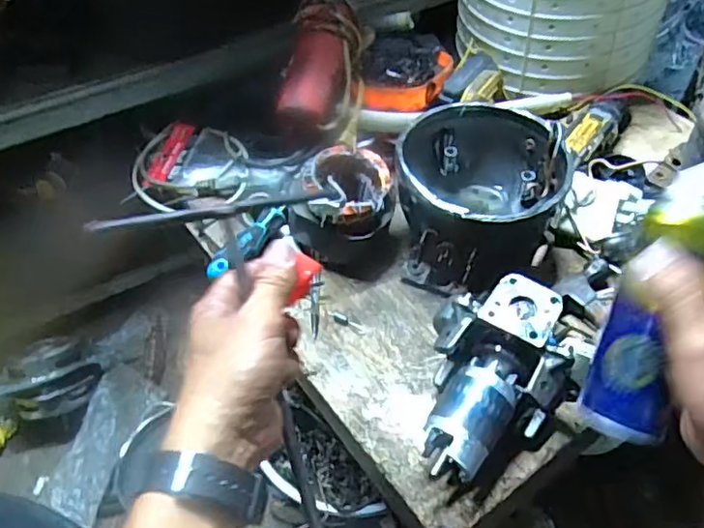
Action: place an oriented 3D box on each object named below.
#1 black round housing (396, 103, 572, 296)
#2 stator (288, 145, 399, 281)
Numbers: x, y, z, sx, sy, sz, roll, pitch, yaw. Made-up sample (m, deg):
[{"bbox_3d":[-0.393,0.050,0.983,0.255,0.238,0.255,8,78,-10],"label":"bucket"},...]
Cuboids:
[{"bbox_3d":[0.140,-0.070,0.679,0.173,0.129,0.179,-1,49,1],"label":"black round housing"},{"bbox_3d":[0.000,-0.058,0.682,0.104,0.105,0.106,25,55,22],"label":"stator"}]

